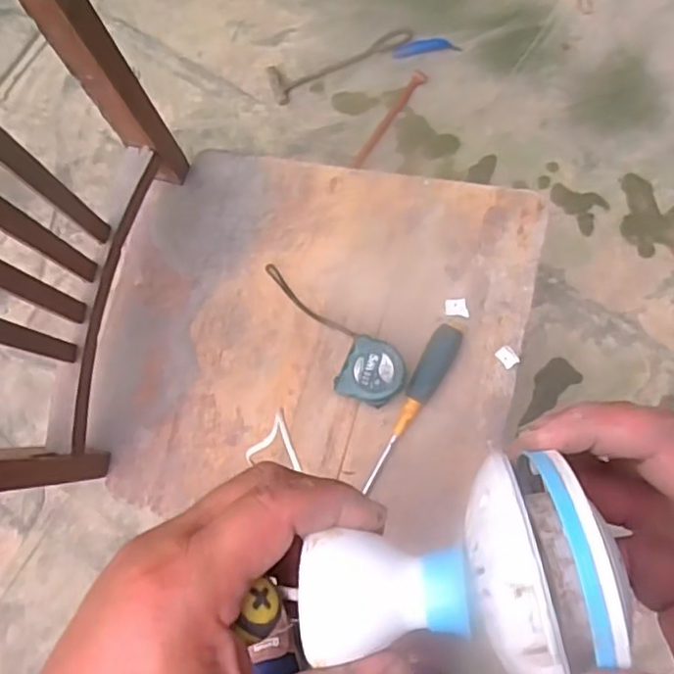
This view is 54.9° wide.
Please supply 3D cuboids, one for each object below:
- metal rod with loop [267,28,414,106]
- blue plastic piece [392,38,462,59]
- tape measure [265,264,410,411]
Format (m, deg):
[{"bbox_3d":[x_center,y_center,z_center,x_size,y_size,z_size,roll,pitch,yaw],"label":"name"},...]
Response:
[{"bbox_3d":[0.015,-0.523,1.242,0.294,0.031,0.076,-21,82,-5],"label":"metal rod with loop"},{"bbox_3d":[0.171,-0.558,1.246,0.137,0.008,0.032,-15,83,-15],"label":"blue plastic piece"},{"bbox_3d":[-0.013,0.004,0.684,0.188,0.030,0.067,35,85,4],"label":"tape measure"}]

